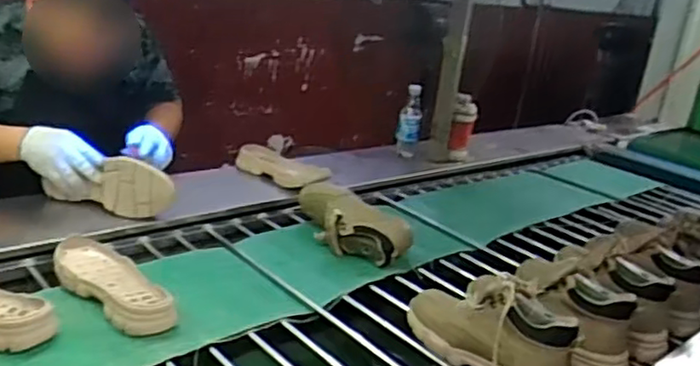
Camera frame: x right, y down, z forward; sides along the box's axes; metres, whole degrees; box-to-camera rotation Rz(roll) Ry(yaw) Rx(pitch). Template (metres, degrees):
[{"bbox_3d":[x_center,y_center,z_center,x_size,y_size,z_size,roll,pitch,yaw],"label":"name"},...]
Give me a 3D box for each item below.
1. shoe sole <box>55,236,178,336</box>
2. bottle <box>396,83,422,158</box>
[{"bbox_3d":[-0.388,0.160,1.072,0.128,0.040,0.280,-9,27,-40],"label":"shoe sole"},{"bbox_3d":[0.174,-0.180,1.913,0.066,0.207,0.060,10,20,5],"label":"bottle"}]

